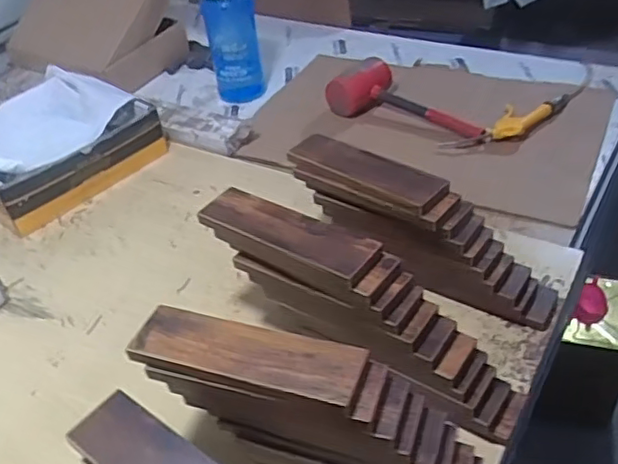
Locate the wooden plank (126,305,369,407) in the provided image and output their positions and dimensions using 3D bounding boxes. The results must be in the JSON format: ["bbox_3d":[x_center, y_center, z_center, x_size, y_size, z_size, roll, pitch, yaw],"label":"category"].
[{"bbox_3d":[-0.057,0.106,0.563,0.212,0.011,0.062,9,43,19],"label":"wooden plank"}]

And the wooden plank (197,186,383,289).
[{"bbox_3d":[-0.026,-0.002,0.694,0.220,0.017,0.062,23,49,31],"label":"wooden plank"}]

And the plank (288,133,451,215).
[{"bbox_3d":[0.068,-0.080,0.788,0.220,0.018,0.059,28,52,35],"label":"plank"}]

